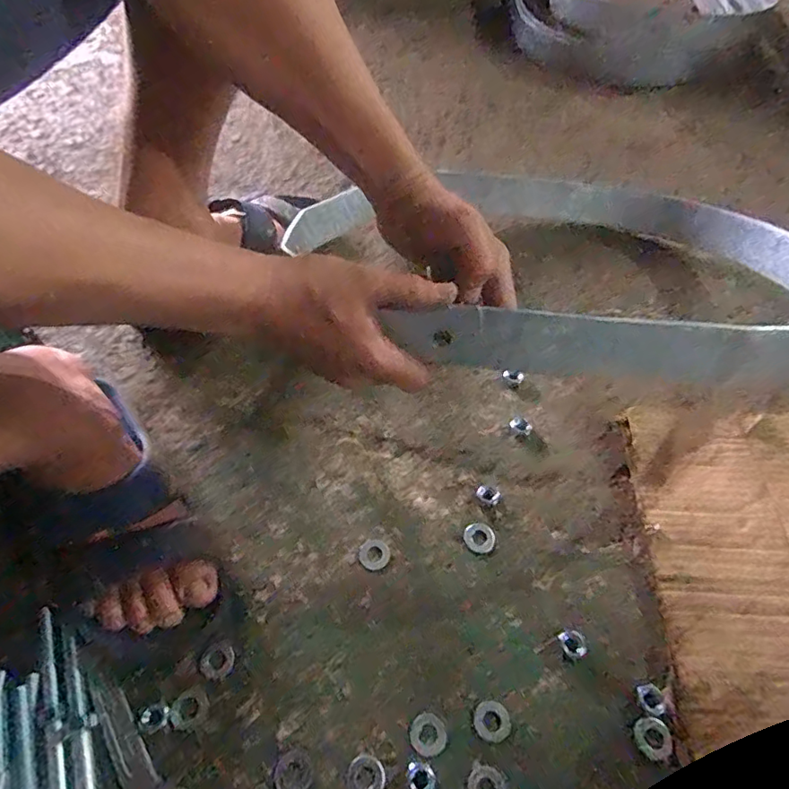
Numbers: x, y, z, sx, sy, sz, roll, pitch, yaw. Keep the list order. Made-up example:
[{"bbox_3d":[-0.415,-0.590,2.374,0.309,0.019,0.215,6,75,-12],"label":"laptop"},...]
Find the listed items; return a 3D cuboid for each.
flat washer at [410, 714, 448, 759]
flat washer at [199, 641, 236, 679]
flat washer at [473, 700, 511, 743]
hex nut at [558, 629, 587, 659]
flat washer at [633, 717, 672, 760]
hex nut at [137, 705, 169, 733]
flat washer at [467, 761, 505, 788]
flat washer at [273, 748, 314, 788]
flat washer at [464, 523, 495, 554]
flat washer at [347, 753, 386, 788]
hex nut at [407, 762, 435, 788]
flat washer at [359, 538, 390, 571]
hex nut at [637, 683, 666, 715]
[{"bbox_3d":[0.023,0.238,0.368,0.024,0.004,0.026,-27,60,-16],"label":"flat washer"},{"bbox_3d":[-0.133,0.200,0.394,0.025,0.004,0.024,4,62,-7],"label":"flat washer"},{"bbox_3d":[0.069,0.232,0.373,0.025,0.004,0.025,0,56,1],"label":"flat washer"},{"bbox_3d":[0.135,0.189,0.398,0.019,0.006,0.021,-22,59,-14],"label":"hex nut"},{"bbox_3d":[0.180,0.238,0.364,0.023,0.004,0.024,1,56,1],"label":"flat washer"},{"bbox_3d":[-0.171,0.229,0.372,0.020,0.004,0.017,0,59,1],"label":"hex nut"},{"bbox_3d":[0.060,0.262,0.353,0.023,0.004,0.026,38,65,23],"label":"flat washer"},{"bbox_3d":[-0.069,0.258,0.358,0.026,0.004,0.026,0,56,1],"label":"flat washer"},{"bbox_3d":[0.072,0.122,0.448,0.025,0.004,0.026,0,56,1],"label":"flat washer"},{"bbox_3d":[-0.019,0.258,0.355,0.024,0.004,0.026,0,56,1],"label":"flat washer"},{"bbox_3d":[0.018,0.258,0.352,0.019,0.006,0.018,4,56,3],"label":"hex nut"},{"bbox_3d":[-0.017,0.133,0.440,0.025,0.004,0.026,0,56,1],"label":"flat washer"},{"bbox_3d":[0.184,0.218,0.376,0.016,0.004,0.020,-15,57,-9],"label":"hex nut"}]

